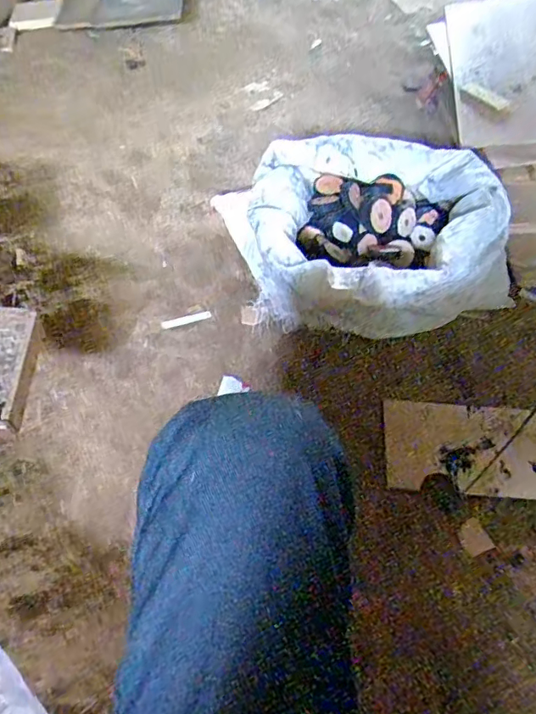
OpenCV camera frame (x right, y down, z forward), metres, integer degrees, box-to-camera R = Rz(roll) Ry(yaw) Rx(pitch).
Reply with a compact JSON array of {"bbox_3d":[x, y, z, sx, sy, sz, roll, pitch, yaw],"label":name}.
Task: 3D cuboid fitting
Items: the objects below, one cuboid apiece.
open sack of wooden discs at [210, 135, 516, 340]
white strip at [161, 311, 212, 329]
[{"bbox_3d":[0.177,-0.180,0.846,0.426,0.176,0.312,19,59,12],"label":"open sack of wooden discs"},{"bbox_3d":[-0.132,-0.060,0.865,0.079,0.006,0.014,-19,58,-11],"label":"white strip"}]

